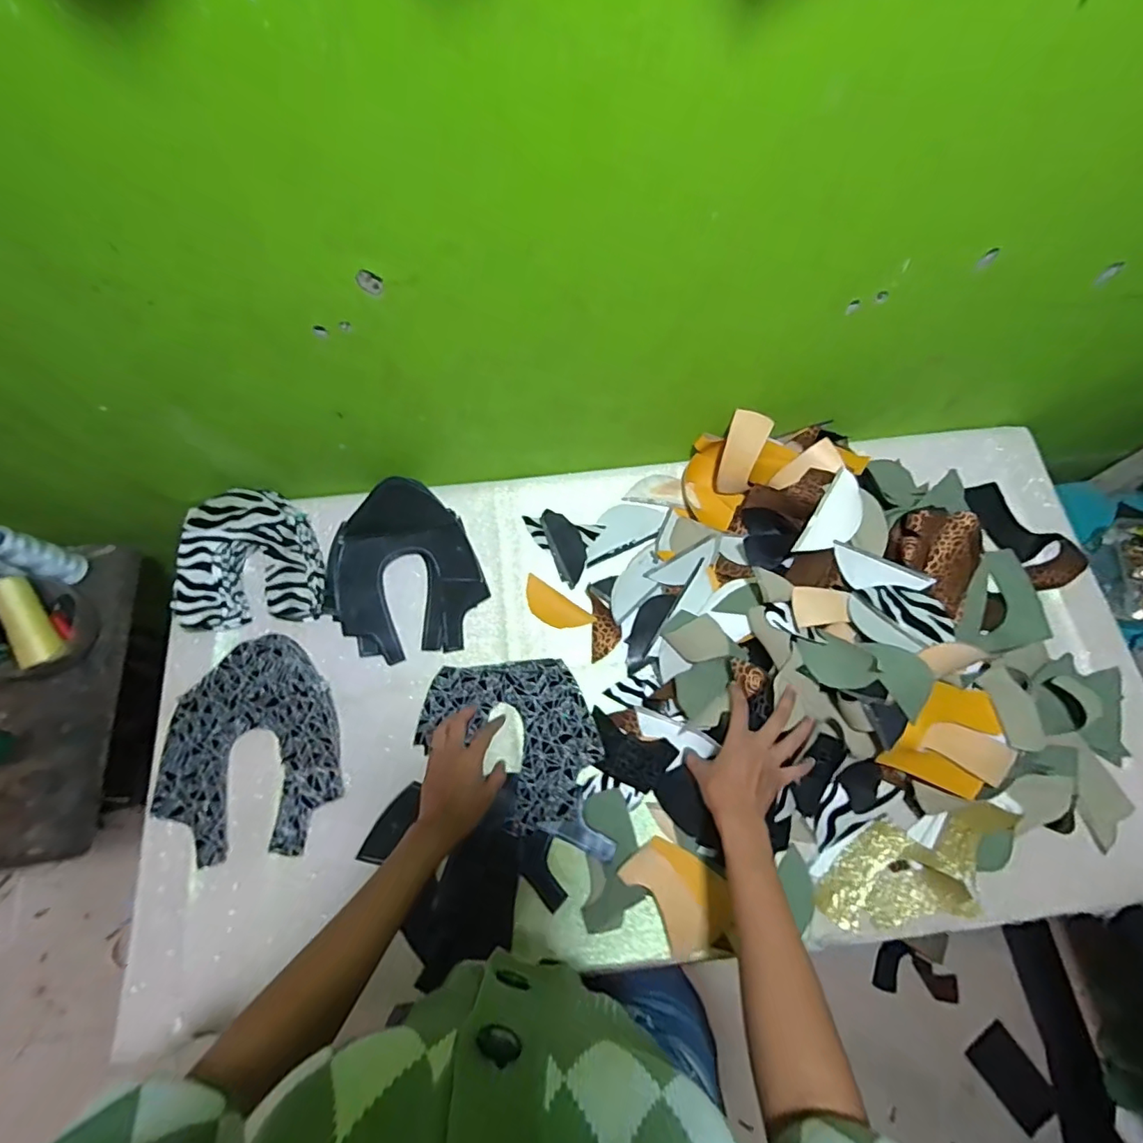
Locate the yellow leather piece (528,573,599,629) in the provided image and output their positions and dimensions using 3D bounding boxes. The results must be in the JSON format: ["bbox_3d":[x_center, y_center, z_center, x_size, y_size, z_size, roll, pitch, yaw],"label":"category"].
[{"bbox_3d":[-0.022,0.049,0.712,0.100,0.005,0.044,33,75,7],"label":"yellow leather piece"}]

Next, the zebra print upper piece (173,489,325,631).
[{"bbox_3d":[-0.408,-0.018,0.688,0.166,0.062,0.166,-7,70,-3],"label":"zebra print upper piece"}]

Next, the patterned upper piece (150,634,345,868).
[{"bbox_3d":[-0.369,0.201,0.632,0.186,0.025,0.238,-3,77,-9],"label":"patterned upper piece"}]

